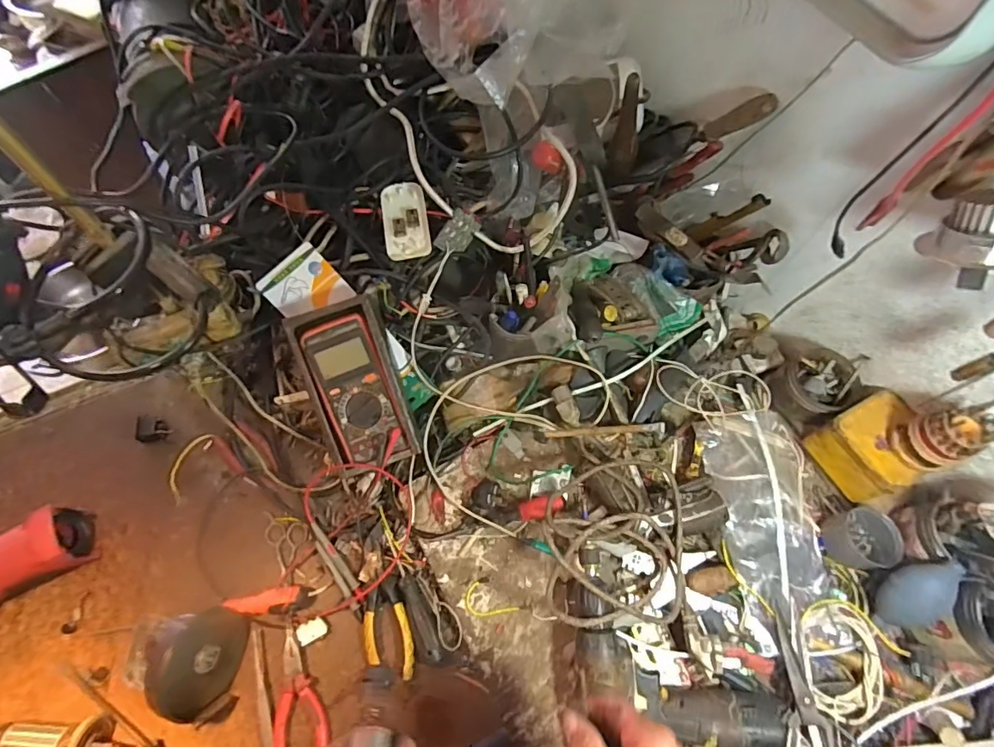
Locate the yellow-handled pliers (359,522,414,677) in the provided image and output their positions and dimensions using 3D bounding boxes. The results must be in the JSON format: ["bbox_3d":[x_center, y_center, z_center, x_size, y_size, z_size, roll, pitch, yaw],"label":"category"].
[{"bbox_3d":[-0.139,0.276,0.590,0.053,0.013,0.169,-14,67,-7],"label":"yellow-handled pliers"}]

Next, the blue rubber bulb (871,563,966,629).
[{"bbox_3d":[0.467,0.238,0.540,0.054,0.042,0.093,37,114,28],"label":"blue rubber bulb"}]

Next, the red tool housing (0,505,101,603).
[{"bbox_3d":[-0.578,0.234,0.559,0.200,0.079,0.065,-28,70,-13],"label":"red tool housing"}]

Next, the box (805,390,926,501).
[{"bbox_3d":[0.461,0.094,0.612,0.096,0.087,0.099,-27,69,-12],"label":"box"}]

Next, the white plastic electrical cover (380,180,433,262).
[{"bbox_3d":[-0.125,-0.210,0.670,0.059,0.014,0.120,-9,67,-5],"label":"white plastic electrical cover"}]

